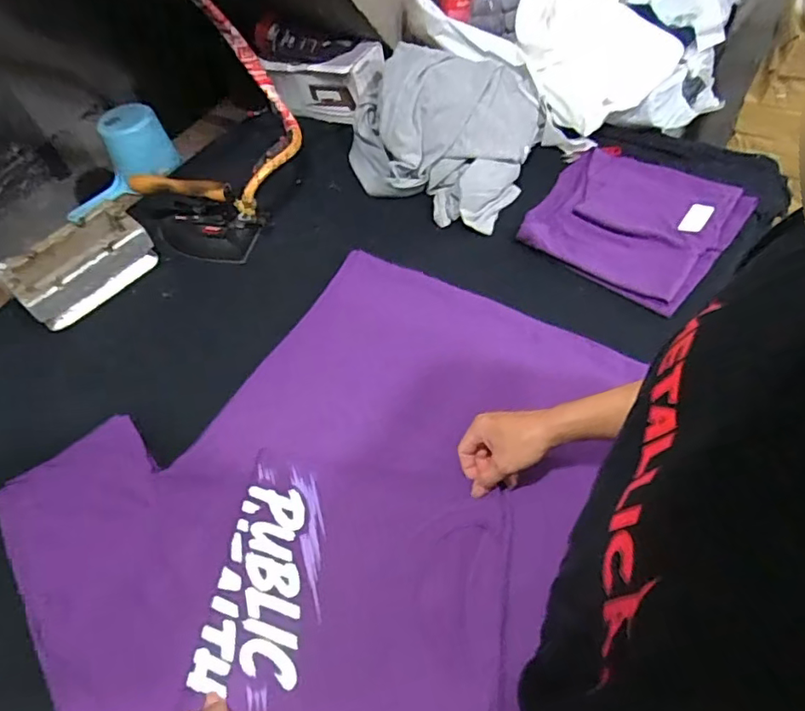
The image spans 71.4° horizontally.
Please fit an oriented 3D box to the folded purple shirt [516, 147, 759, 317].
[{"bbox_3d":[0.372,-0.223,0.922,0.294,0.047,0.274,33,63,26],"label":"folded purple shirt"}]

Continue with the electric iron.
[{"bbox_3d":[-0.384,-0.249,0.994,0.255,0.129,0.099,15,56,16],"label":"electric iron"}]

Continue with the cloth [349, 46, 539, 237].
[{"bbox_3d":[0.065,-0.405,1.021,0.334,0.105,0.315,18,89,8],"label":"cloth"}]

